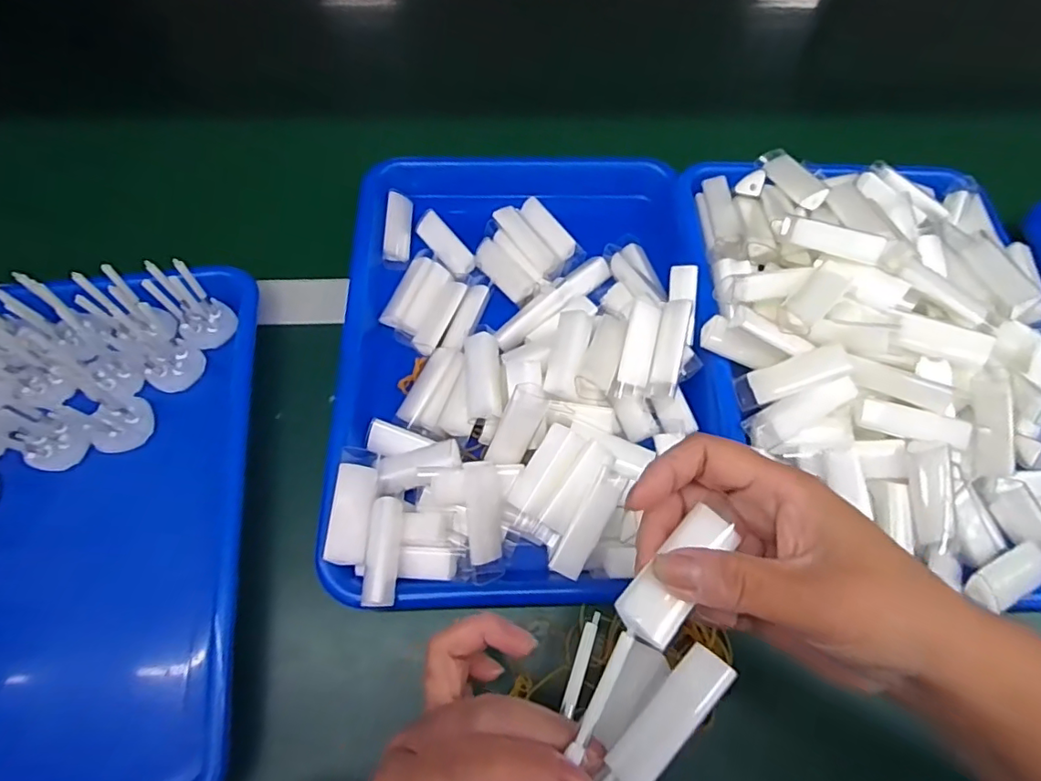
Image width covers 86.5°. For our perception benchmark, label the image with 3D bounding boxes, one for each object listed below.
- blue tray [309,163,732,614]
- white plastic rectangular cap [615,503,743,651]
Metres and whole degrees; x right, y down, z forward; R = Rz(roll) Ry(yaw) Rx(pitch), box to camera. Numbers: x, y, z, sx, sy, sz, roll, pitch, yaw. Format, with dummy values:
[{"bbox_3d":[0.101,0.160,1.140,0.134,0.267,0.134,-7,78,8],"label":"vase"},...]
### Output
[{"bbox_3d":[0.005,-0.039,0.379,0.238,0.054,0.345,-1,65,-2],"label":"blue tray"},{"bbox_3d":[0.060,0.069,0.212,0.023,0.005,0.057,36,64,14],"label":"white plastic rectangular cap"}]

